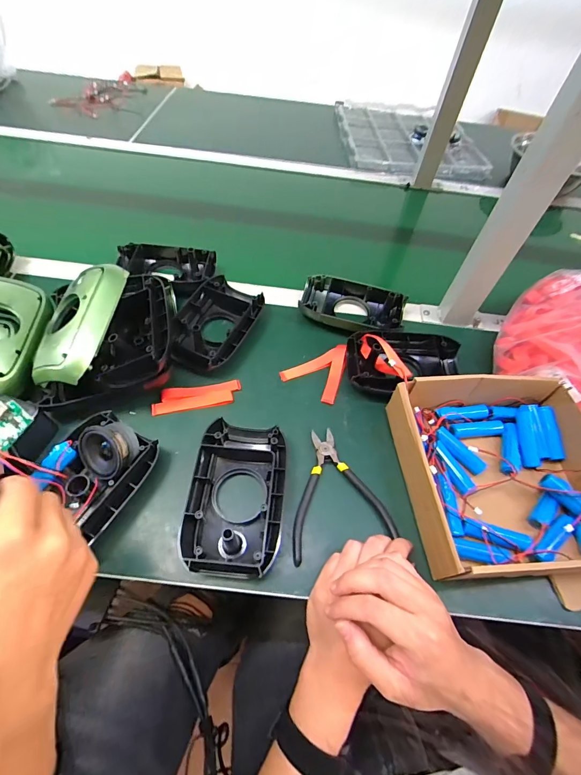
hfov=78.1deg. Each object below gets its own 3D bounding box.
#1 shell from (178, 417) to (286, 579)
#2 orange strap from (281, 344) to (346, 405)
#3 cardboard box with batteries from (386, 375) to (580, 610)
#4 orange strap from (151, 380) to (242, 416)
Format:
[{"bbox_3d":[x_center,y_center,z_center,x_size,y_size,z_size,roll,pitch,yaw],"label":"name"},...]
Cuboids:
[{"bbox_3d":[-0.057,0.114,0.382,0.097,0.035,0.156,5,56,-2],"label":"shell"},{"bbox_3d":[0.033,-0.028,0.495,0.079,0.020,0.086,17,57,6],"label":"orange strap"},{"bbox_3d":[0.236,0.100,0.399,0.212,0.067,0.238,0,56,-5],"label":"cardboard box with batteries"},{"bbox_3d":[-0.121,0.013,0.467,0.111,0.008,0.034,-10,58,-11],"label":"orange strap"}]

